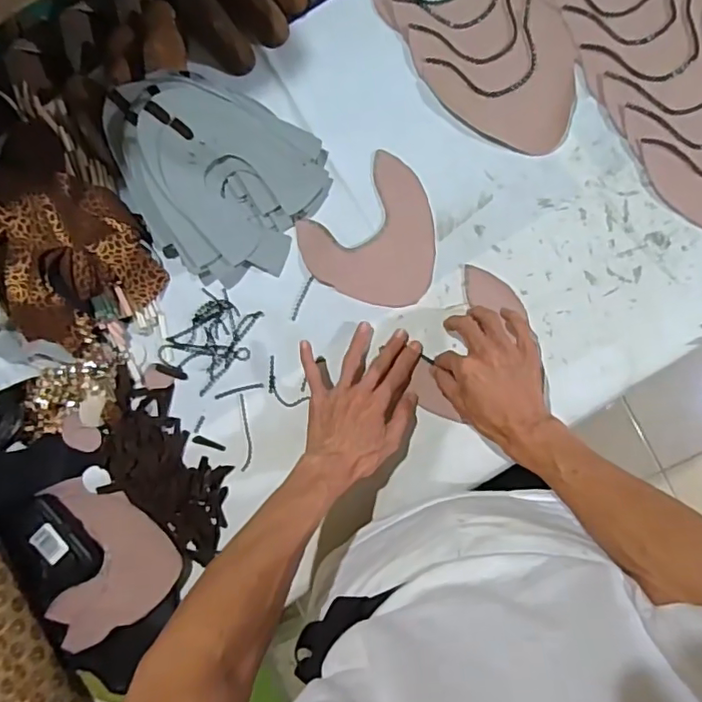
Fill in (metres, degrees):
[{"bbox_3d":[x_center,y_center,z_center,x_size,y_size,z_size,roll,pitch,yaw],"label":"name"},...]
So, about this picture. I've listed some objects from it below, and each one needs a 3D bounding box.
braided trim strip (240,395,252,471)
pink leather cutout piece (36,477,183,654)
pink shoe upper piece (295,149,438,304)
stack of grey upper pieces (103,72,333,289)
[{"bbox_3d":[-0.124,0.096,0.670,0.012,0.006,0.087,-3,87,8],"label":"braided trim strip"},{"bbox_3d":[-0.296,0.232,0.658,0.170,0.034,0.178,0,87,8],"label":"pink leather cutout piece"},{"bbox_3d":[0.032,-0.126,0.659,0.157,0.009,0.154,-41,84,2],"label":"pink shoe upper piece"},{"bbox_3d":[-0.169,-0.201,0.655,0.248,0.085,0.206,27,91,9],"label":"stack of grey upper pieces"}]

